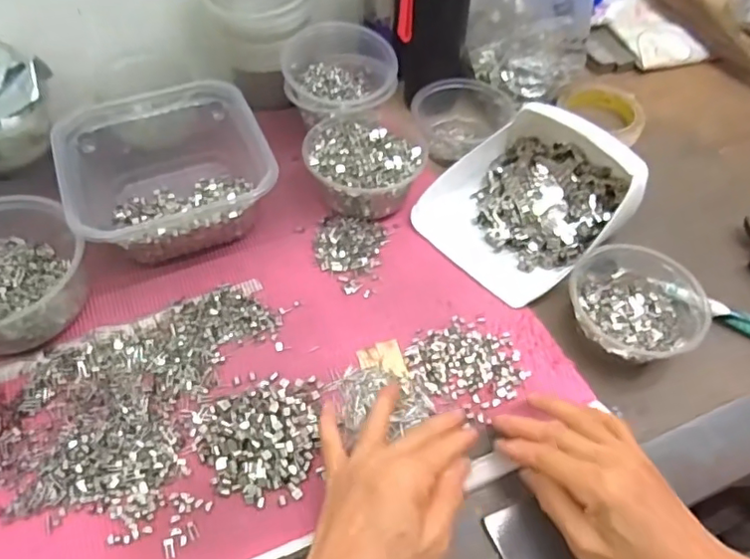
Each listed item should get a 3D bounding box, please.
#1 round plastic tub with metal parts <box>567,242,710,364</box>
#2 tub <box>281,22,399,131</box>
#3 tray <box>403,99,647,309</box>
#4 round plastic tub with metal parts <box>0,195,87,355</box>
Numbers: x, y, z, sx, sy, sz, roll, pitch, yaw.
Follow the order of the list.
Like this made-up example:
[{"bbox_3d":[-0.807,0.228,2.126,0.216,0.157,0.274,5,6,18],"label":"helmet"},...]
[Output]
[{"bbox_3d":[0.216,0.018,0.472,0.104,0.051,0.104,1,52,-1],"label":"round plastic tub with metal parts"},{"bbox_3d":[-0.046,-0.225,0.592,0.115,0.073,0.099,-23,60,-16],"label":"tub"},{"bbox_3d":[0.144,-0.083,0.527,0.171,0.074,0.158,-34,61,-24],"label":"tray"},{"bbox_3d":[-0.310,-0.010,0.465,0.133,0.059,0.147,-36,62,-25],"label":"round plastic tub with metal parts"}]

